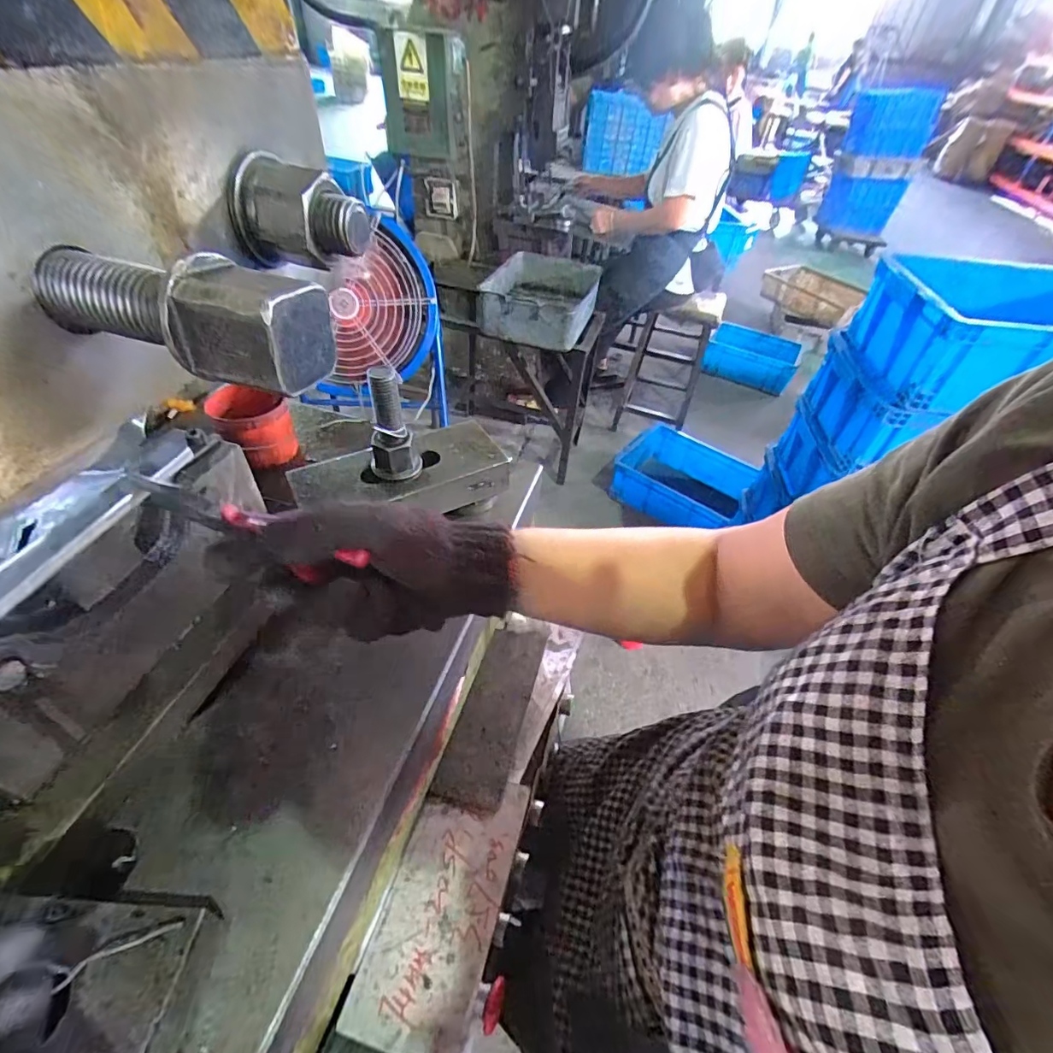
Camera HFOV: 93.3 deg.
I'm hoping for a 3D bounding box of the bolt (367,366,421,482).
[{"bbox_3d":[-0.121,-0.091,0.437,0.044,0.100,0.035,-7,46,-10],"label":"bolt"}]

